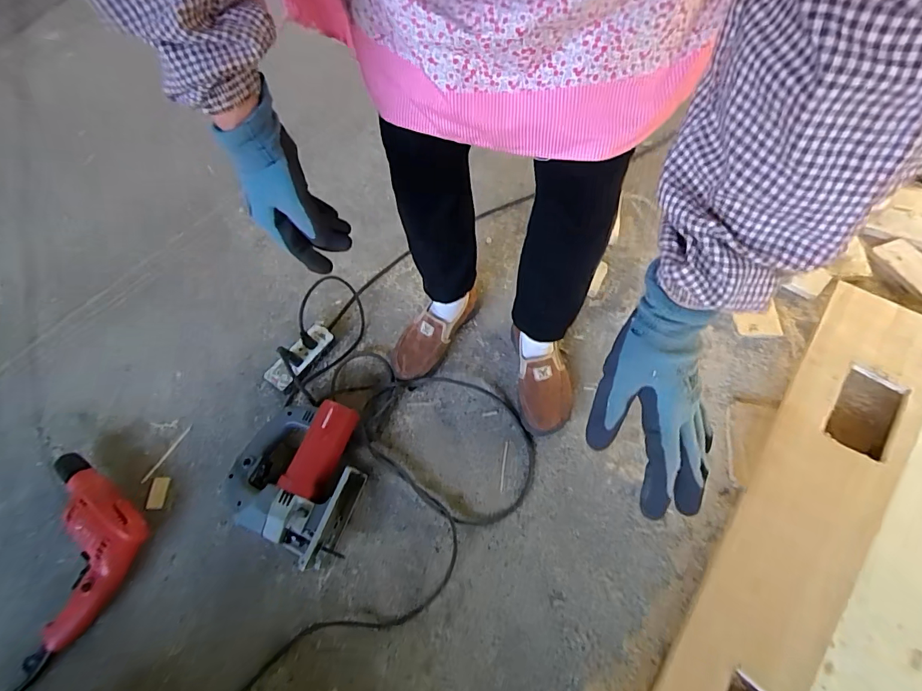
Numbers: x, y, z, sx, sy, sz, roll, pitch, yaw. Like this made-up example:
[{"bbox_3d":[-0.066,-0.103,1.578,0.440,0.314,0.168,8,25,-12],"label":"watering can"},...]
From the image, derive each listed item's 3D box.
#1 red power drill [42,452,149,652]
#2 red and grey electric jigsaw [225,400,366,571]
[{"bbox_3d":[-0.569,0.301,0.695,0.120,0.066,0.282,-12,62,-3],"label":"red power drill"},{"bbox_3d":[-0.270,0.213,0.723,0.208,0.079,0.229,9,63,8],"label":"red and grey electric jigsaw"}]

